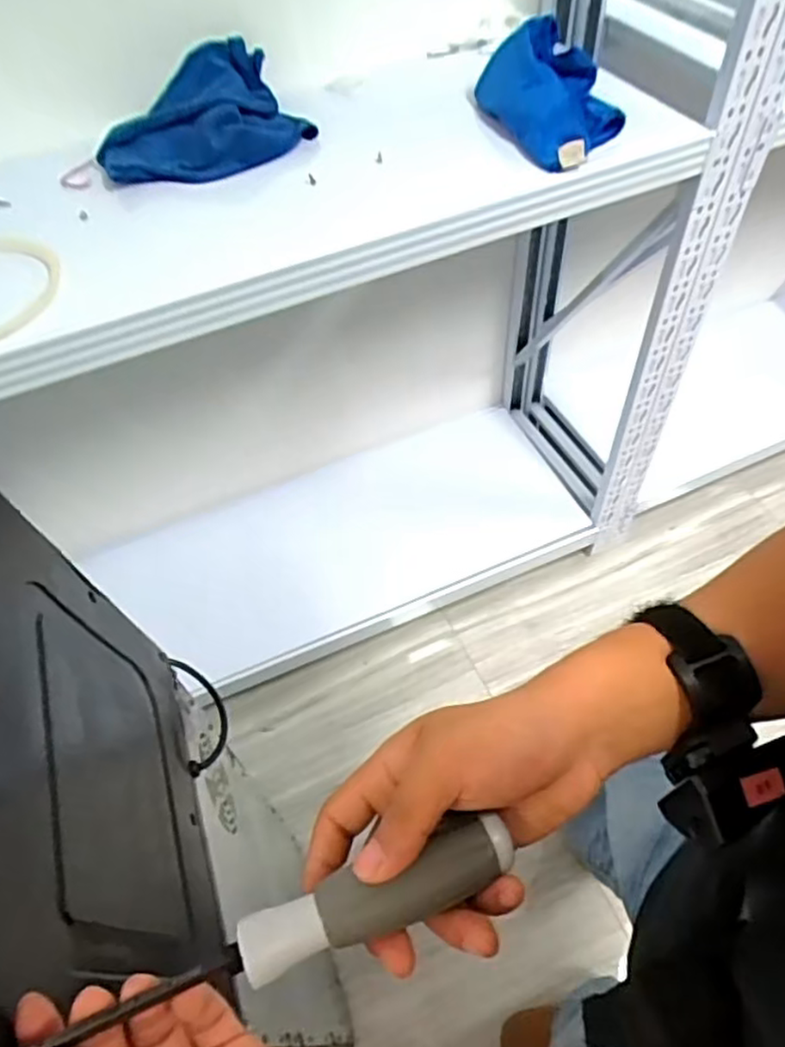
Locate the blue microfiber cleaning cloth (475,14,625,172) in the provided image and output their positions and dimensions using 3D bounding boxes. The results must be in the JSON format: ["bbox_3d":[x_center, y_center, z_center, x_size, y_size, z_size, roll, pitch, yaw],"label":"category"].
[{"bbox_3d":[0.187,-0.519,0.821,0.112,0.077,0.216,-17,55,-8],"label":"blue microfiber cleaning cloth"}]

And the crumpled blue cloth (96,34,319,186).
[{"bbox_3d":[-0.246,-0.504,0.849,0.251,0.067,0.193,-32,59,-18],"label":"crumpled blue cloth"}]

